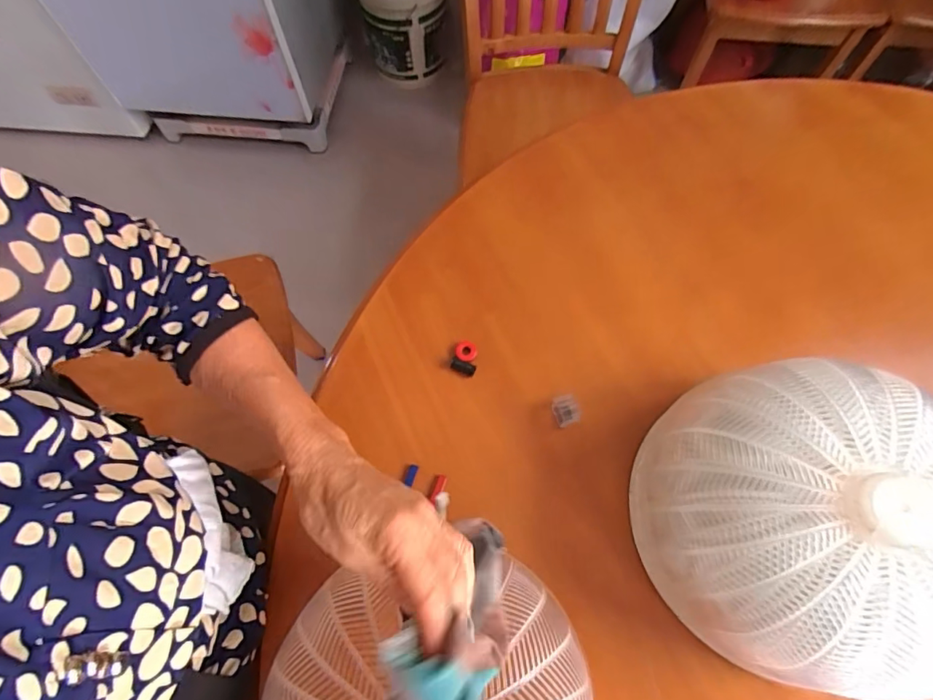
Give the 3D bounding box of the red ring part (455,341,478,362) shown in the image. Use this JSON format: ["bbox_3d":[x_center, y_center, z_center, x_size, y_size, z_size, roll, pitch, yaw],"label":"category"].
[{"bbox_3d":[0.000,0.001,0.512,0.022,0.004,0.022,0,67,1],"label":"red ring part"}]

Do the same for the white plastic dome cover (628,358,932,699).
[{"bbox_3d":[0.249,0.128,0.366,0.212,0.135,0.218,12,68,6],"label":"white plastic dome cover"}]

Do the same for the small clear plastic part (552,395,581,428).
[{"bbox_3d":[0.096,0.059,0.481,0.019,0.023,0.027,-16,68,-6],"label":"small clear plastic part"}]

